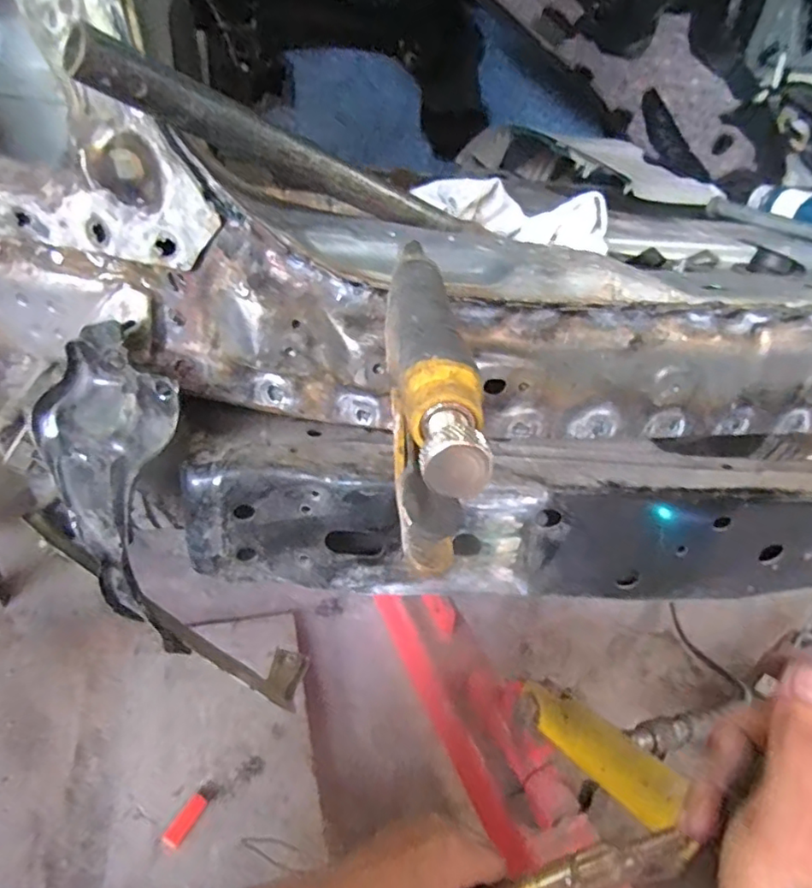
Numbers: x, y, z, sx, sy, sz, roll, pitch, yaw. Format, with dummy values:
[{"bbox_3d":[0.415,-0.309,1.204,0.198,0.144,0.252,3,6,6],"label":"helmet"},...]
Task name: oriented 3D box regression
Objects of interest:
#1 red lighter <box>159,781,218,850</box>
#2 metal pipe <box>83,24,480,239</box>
[{"bbox_3d":[-0.308,0.527,0.828,0.030,0.011,0.091,20,35,20],"label":"red lighter"},{"bbox_3d":[-0.054,-0.175,0.365,0.278,0.023,0.016,2,27,-47],"label":"metal pipe"}]

